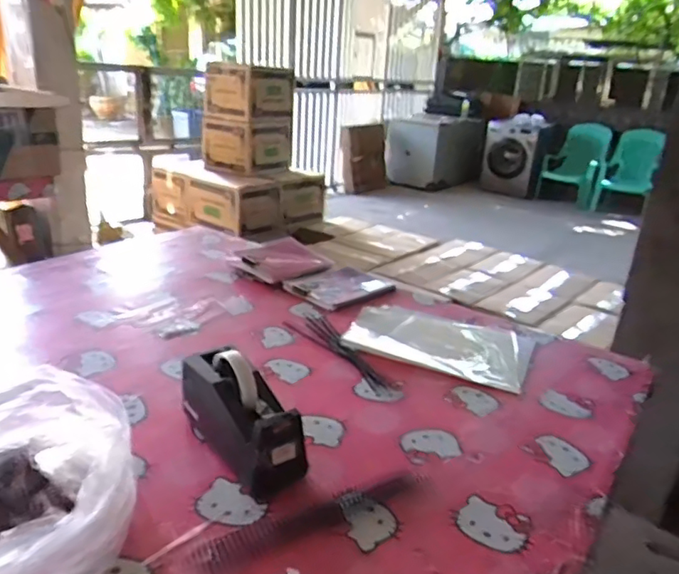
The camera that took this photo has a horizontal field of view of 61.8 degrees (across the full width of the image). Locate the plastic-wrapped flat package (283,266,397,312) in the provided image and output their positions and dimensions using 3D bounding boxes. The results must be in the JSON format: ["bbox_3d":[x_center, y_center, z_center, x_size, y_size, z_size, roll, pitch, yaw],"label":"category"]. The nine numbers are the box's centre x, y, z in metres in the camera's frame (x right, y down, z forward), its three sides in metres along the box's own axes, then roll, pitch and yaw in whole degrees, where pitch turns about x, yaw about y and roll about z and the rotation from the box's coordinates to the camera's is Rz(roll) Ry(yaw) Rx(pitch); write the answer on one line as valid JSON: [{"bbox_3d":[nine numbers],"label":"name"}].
[{"bbox_3d":[0.001,-0.005,1.295,0.184,0.014,0.235,24,28,38],"label":"plastic-wrapped flat package"}]

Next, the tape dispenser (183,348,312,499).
[{"bbox_3d":[-0.124,0.158,0.717,0.075,0.117,0.205,-13,28,-39],"label":"tape dispenser"}]

